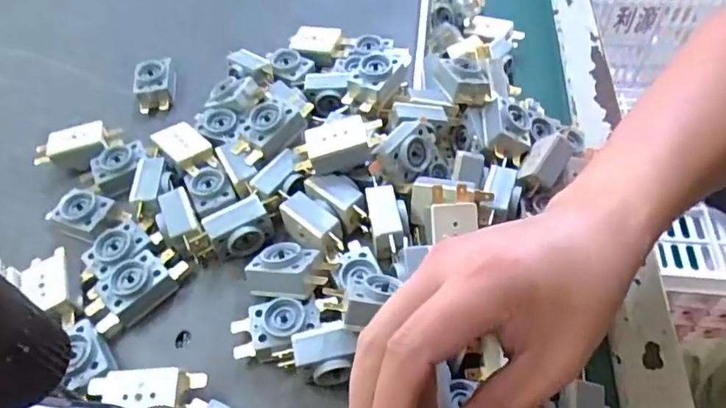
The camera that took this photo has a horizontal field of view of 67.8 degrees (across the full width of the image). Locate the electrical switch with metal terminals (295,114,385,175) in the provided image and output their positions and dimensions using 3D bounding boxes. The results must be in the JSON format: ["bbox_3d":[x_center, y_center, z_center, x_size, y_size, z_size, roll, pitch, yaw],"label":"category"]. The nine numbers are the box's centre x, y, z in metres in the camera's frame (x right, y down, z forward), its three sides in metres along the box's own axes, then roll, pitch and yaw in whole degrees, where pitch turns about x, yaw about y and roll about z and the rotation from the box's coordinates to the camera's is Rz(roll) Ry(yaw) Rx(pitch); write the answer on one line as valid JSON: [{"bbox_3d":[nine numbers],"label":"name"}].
[{"bbox_3d":[-0.016,-0.037,0.342,0.053,0.023,0.029,-17,53,-9],"label":"electrical switch with metal terminals"}]

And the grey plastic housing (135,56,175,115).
[{"bbox_3d":[-0.166,-0.094,0.432,0.029,0.024,0.046,-11,52,-4],"label":"grey plastic housing"}]

